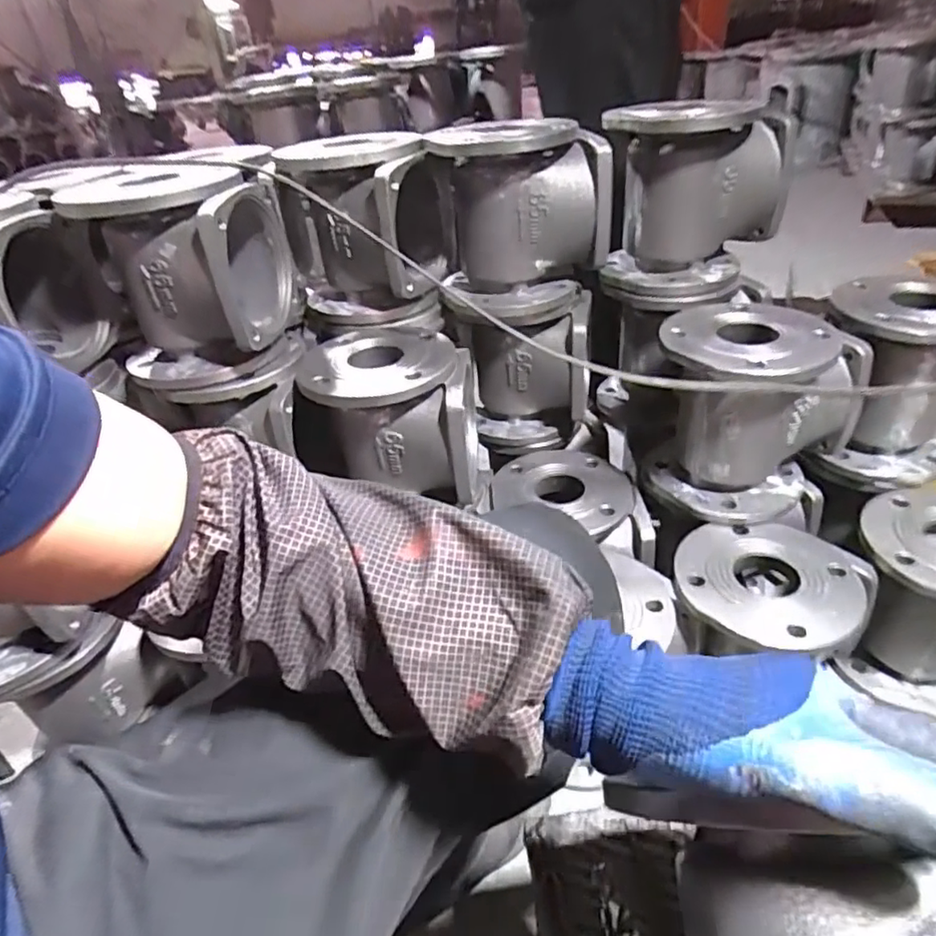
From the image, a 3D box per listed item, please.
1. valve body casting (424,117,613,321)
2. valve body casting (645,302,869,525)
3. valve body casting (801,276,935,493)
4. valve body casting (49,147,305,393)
[{"bbox_3d":[0.073,-0.312,0.764,0.204,0.214,0.217,0,37,10],"label":"valve body casting"},{"bbox_3d":[0.323,-0.059,0.712,0.207,0.207,0.165,17,42,30],"label":"valve body casting"},{"bbox_3d":[0.510,-0.098,0.735,0.172,0.209,0.159,14,41,27],"label":"valve body casting"},{"bbox_3d":[-0.292,-0.224,0.704,0.166,0.203,0.222,-9,36,-2],"label":"valve body casting"}]

